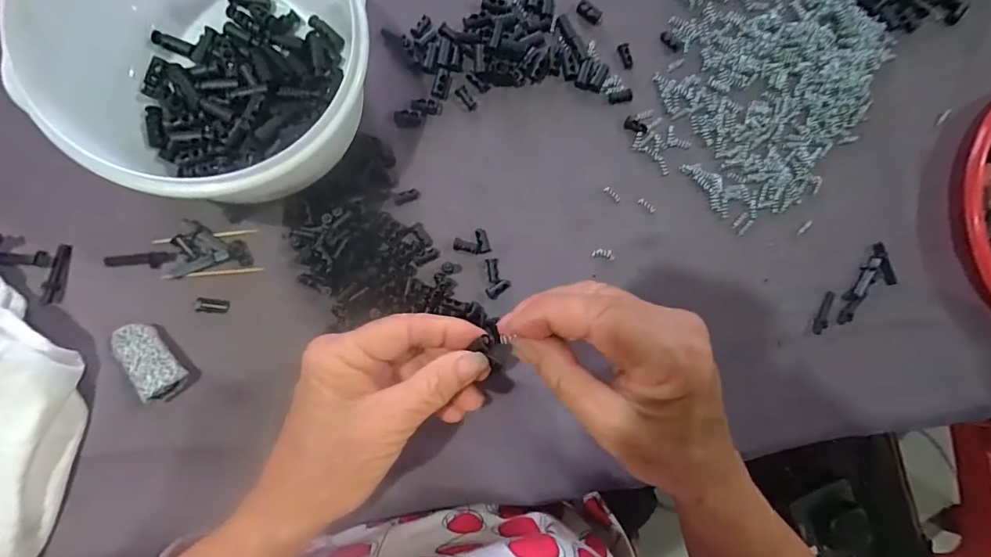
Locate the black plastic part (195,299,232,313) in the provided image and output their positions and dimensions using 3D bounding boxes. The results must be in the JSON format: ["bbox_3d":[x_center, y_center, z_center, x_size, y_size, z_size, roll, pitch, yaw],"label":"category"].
[{"bbox_3d":[-0.177,0.017,0.281,0.017,0.004,0.009,4,87,-8],"label":"black plastic part"}]

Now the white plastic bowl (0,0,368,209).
[{"bbox_3d":[-0.150,-0.118,0.252,0.149,0.077,0.151,0,88,-8],"label":"white plastic bowl"}]

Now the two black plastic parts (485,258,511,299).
[{"bbox_3d":[-0.001,0.000,0.306,0.018,0.005,0.025,-28,92,-8],"label":"two black plastic parts"}]

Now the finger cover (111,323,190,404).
[{"bbox_3d":[-0.205,0.048,0.266,0.023,0.018,0.046,-39,93,-8],"label":"finger cover"}]

